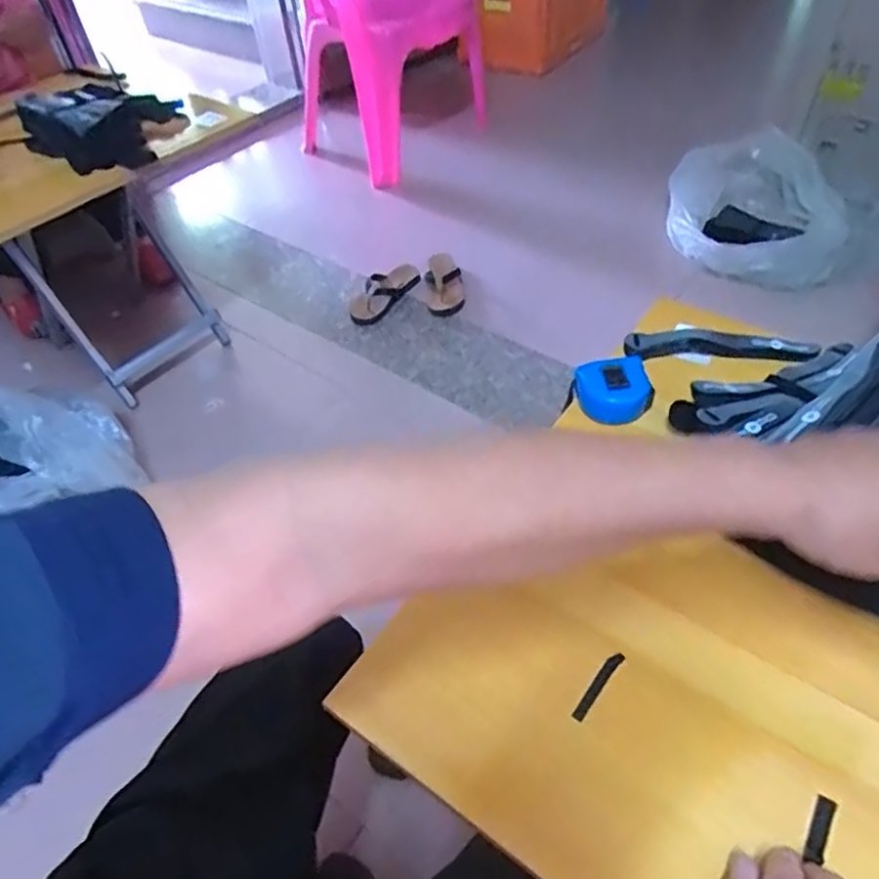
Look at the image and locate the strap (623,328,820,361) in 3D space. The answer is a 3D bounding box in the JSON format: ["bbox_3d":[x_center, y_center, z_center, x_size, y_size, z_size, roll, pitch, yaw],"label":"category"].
[{"bbox_3d":[0.299,-0.101,0.706,0.193,0.022,0.029,2,47,7],"label":"strap"}]

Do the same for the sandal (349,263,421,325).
[{"bbox_3d":[-0.137,-0.372,1.643,0.099,0.055,0.245,25,53,26],"label":"sandal"}]

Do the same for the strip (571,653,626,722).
[{"bbox_3d":[0.117,0.180,0.482,0.009,0.004,0.060,31,56,30],"label":"strip"}]

